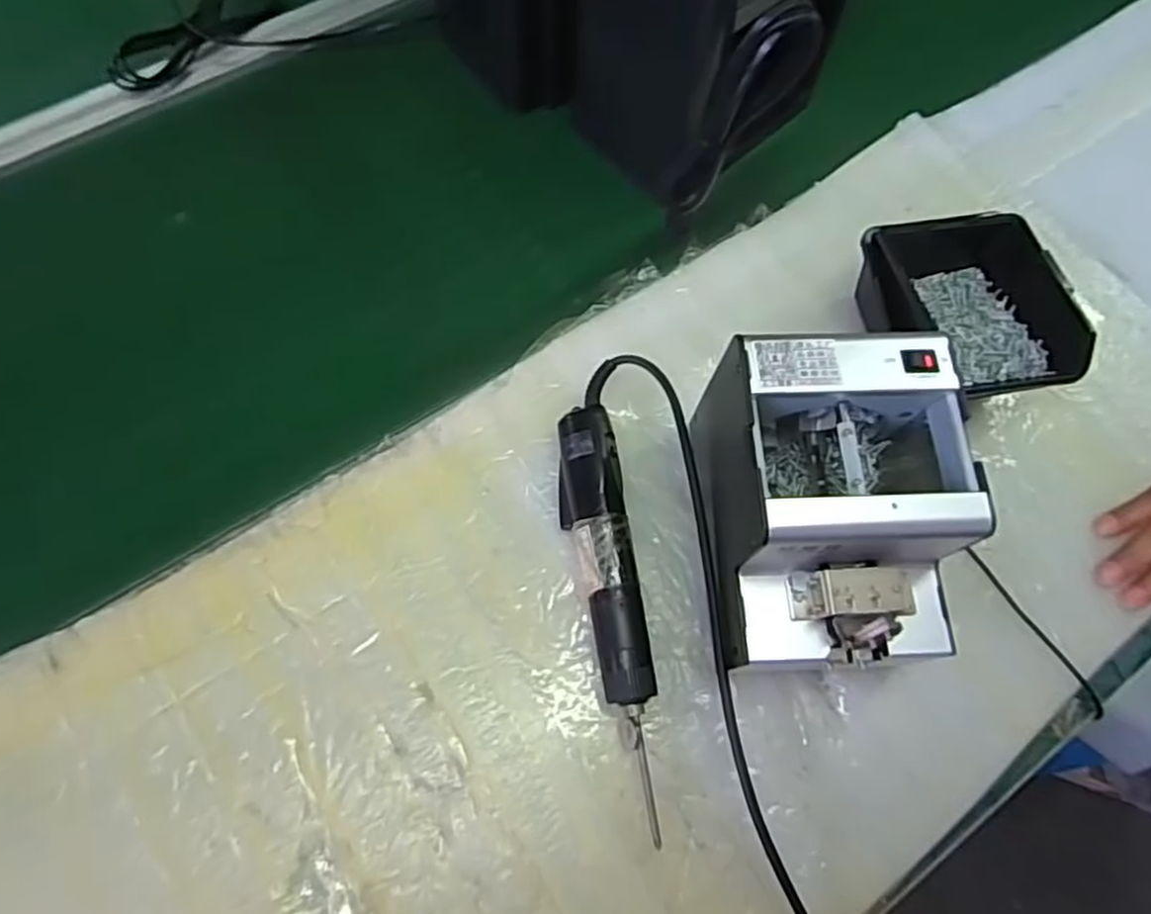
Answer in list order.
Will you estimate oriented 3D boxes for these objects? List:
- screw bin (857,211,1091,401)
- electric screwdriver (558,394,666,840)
[{"bbox_3d":[0.284,-0.104,0.556,0.135,0.077,0.140,-9,70,-5],"label":"screw bin"},{"bbox_3d":[0.022,0.095,0.483,0.042,0.035,0.268,-7,70,-4],"label":"electric screwdriver"}]

